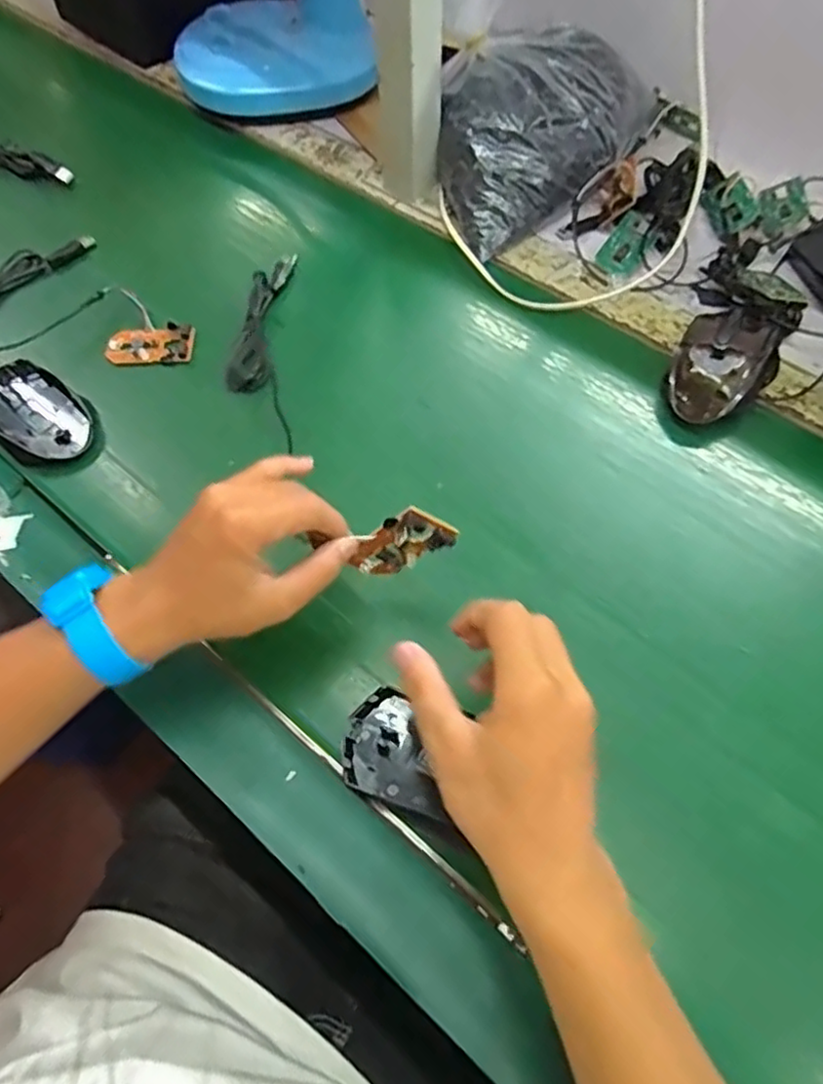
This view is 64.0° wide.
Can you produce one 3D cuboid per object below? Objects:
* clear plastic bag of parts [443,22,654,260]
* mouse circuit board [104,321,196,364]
[{"bbox_3d":[0.114,-0.381,0.603,0.221,0.091,0.159,-29,64,-14],"label":"clear plastic bag of parts"},{"bbox_3d":[-0.212,-0.160,0.537,0.068,0.013,0.034,-8,61,-4],"label":"mouse circuit board"}]

